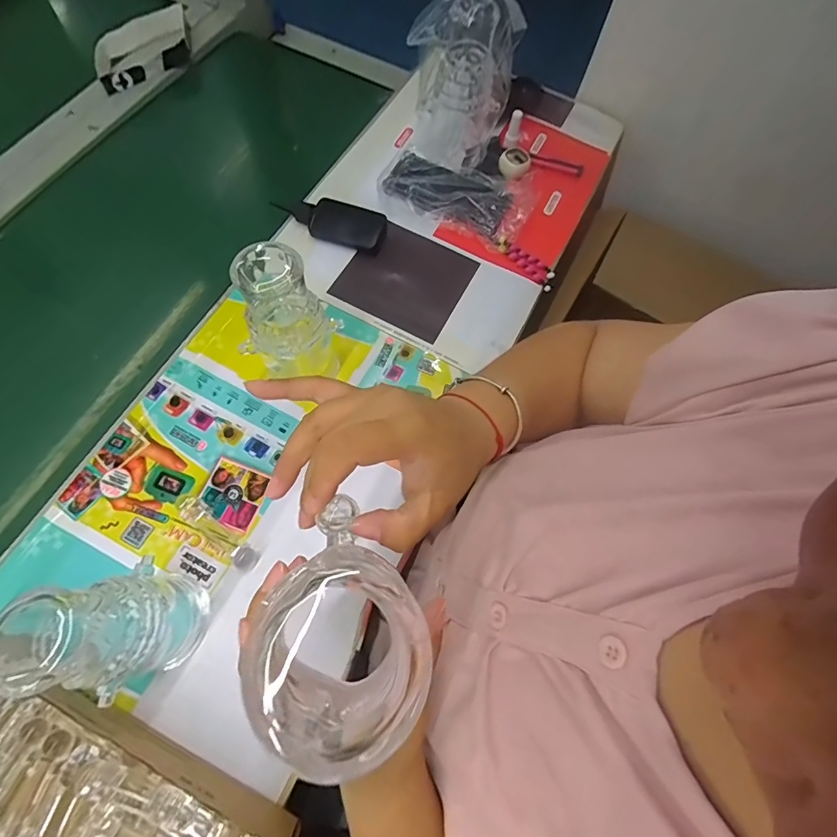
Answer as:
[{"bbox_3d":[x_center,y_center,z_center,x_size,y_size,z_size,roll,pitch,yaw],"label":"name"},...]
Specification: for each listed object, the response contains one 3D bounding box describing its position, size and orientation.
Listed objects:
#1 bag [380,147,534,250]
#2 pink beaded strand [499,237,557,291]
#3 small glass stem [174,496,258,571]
[{"bbox_3d":[0.050,-0.303,0.582,0.197,0.034,0.113,23,69,5],"label":"bag"},{"bbox_3d":[0.141,-0.203,0.568,0.088,0.018,0.025,43,72,12],"label":"pink beaded strand"},{"bbox_3d":[-0.194,0.109,0.423,0.095,0.016,0.020,37,71,10],"label":"small glass stem"}]

